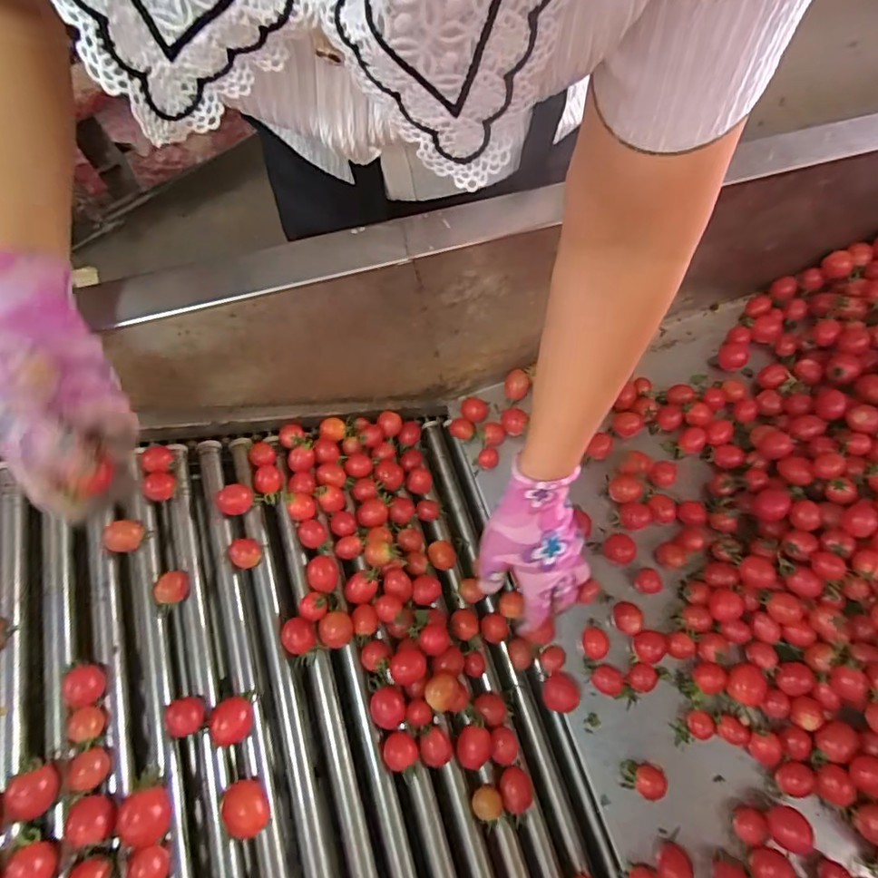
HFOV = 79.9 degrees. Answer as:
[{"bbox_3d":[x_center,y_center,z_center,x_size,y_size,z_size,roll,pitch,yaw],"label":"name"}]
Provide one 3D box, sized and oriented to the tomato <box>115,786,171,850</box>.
[{"bbox_3d":[-0.204,0.263,0.365,0.027,0.026,0.034,-5,66,-5],"label":"tomato"}]

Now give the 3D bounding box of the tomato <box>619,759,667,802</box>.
[{"bbox_3d":[0.181,0.302,0.465,0.033,0.027,0.026,17,66,5],"label":"tomato"}]

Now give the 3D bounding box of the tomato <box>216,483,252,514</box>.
[{"bbox_3d":[-0.193,0.057,0.494,0.031,0.024,0.022,-37,72,-17],"label":"tomato"}]

